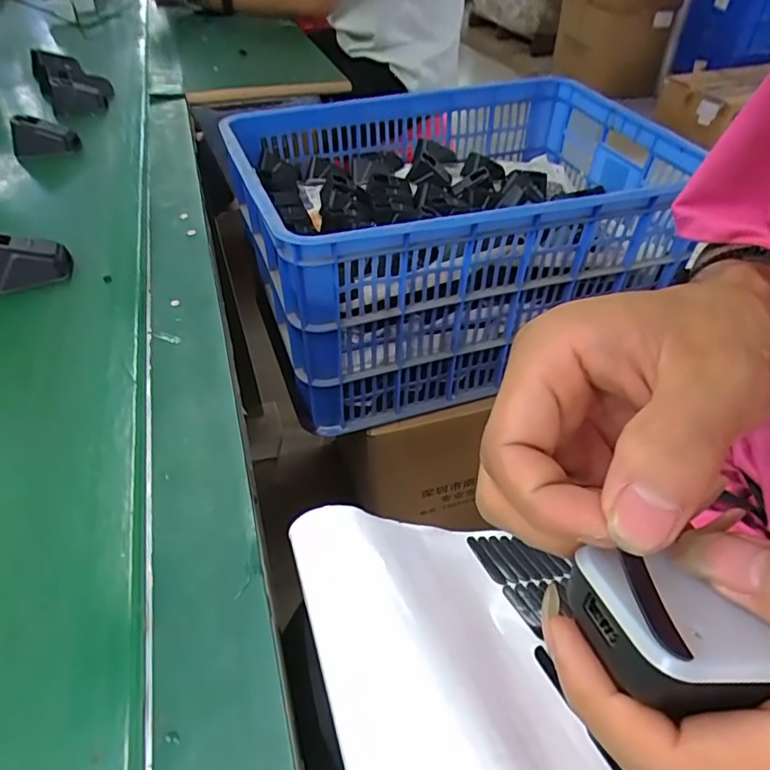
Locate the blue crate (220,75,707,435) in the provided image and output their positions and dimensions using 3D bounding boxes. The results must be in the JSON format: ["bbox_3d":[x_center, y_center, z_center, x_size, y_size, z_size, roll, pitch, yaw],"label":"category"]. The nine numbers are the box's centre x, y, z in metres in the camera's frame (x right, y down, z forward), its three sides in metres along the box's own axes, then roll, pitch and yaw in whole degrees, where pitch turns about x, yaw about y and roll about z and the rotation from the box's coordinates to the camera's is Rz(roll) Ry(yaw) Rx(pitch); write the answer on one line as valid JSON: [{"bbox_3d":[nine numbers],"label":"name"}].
[{"bbox_3d":[0.099,-0.235,0.847,0.570,0.290,0.425,-14,45,-12],"label":"blue crate"}]

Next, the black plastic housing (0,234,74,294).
[{"bbox_3d":[-0.299,-0.103,0.451,0.069,0.039,0.031,-21,47,-18],"label":"black plastic housing"}]

